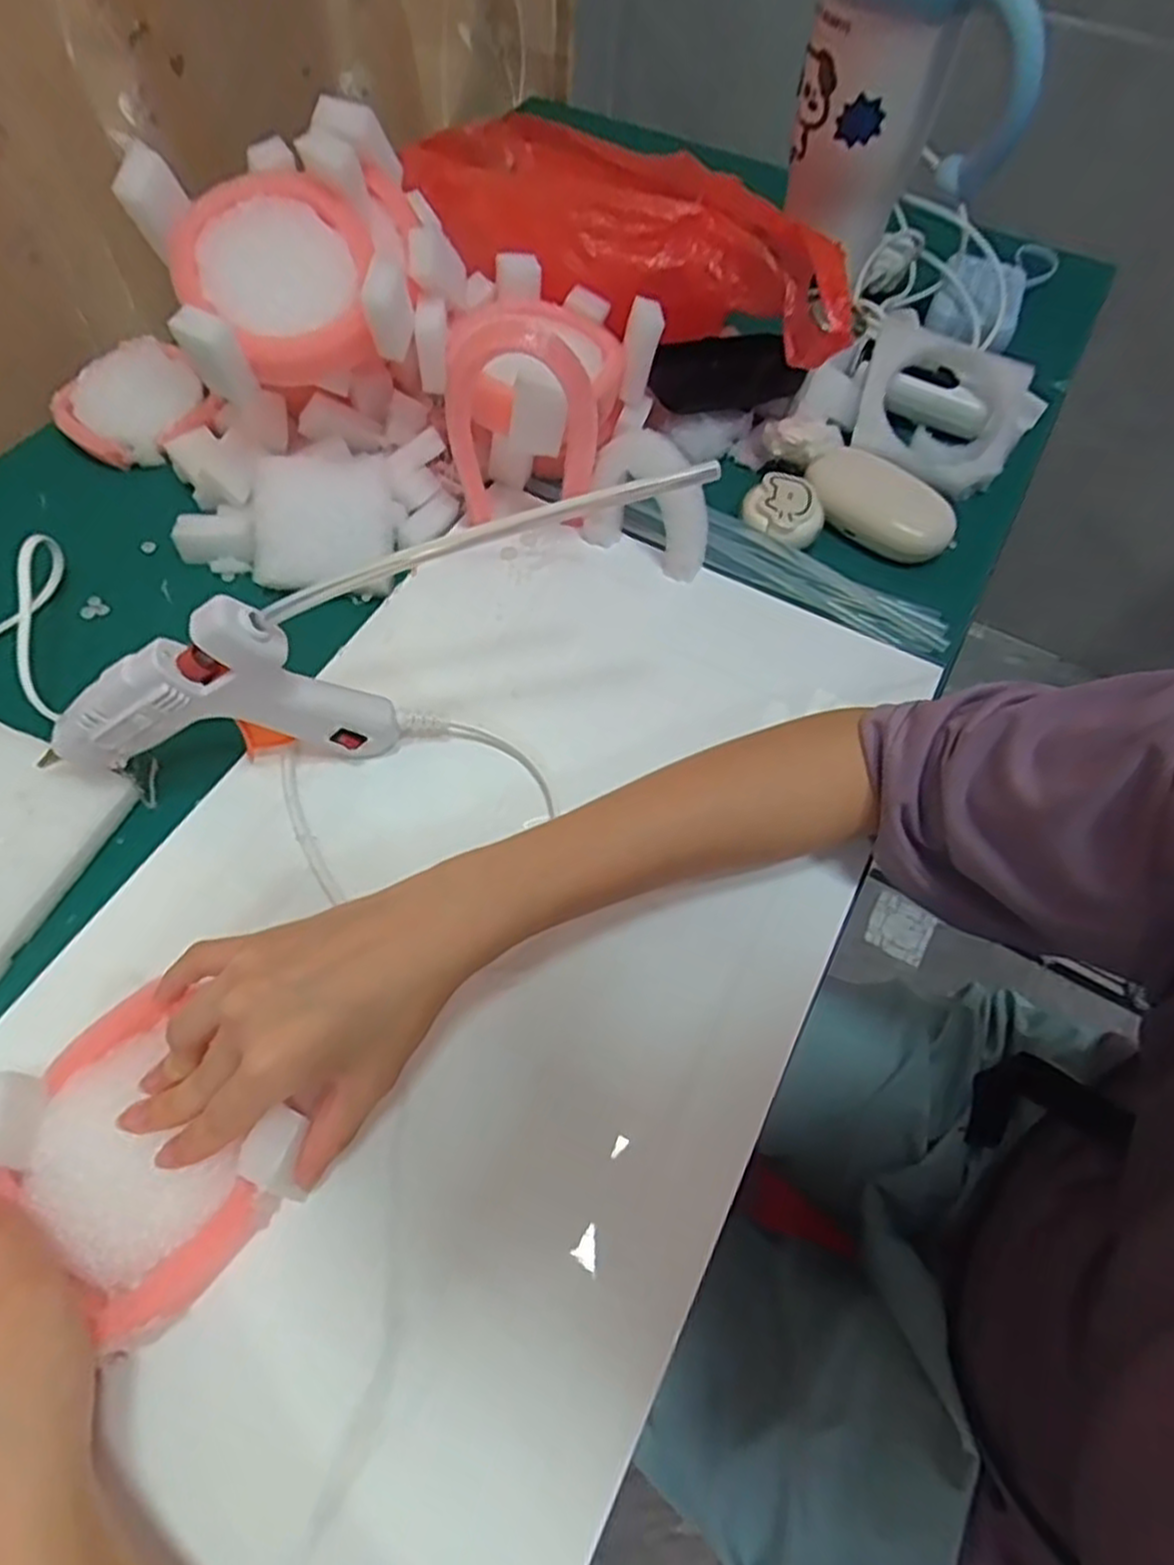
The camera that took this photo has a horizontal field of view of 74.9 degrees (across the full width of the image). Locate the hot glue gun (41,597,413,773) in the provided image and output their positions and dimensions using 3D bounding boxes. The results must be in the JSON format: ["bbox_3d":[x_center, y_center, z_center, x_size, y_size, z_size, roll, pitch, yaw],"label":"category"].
[{"bbox_3d":[-0.161,-0.036,0.340,0.139,0.102,0.023,-9,61,-7],"label":"hot glue gun"}]

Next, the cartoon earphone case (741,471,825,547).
[{"bbox_3d":[0.124,-0.171,0.478,0.049,0.021,0.052,28,63,13],"label":"cartoon earphone case"}]

